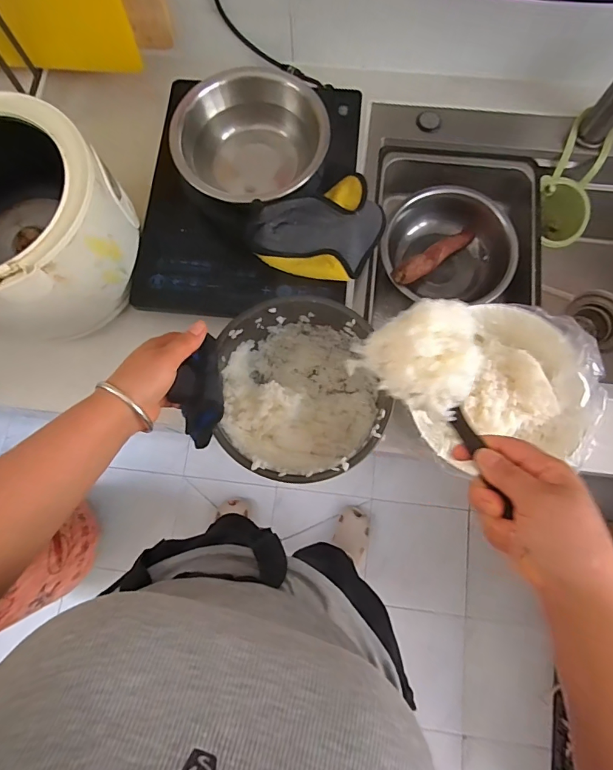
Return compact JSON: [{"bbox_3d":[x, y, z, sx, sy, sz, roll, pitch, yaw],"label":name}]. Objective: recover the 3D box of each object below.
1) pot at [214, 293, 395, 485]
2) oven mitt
[{"bbox_3d":[-0.010,0.012,0.507,0.174,0.108,0.196,-7,77,0],"label":"pot"},{"bbox_3d":[0.024,-0.193,0.557,0.179,0.057,0.124,-28,78,-5],"label":"oven mitt"}]

